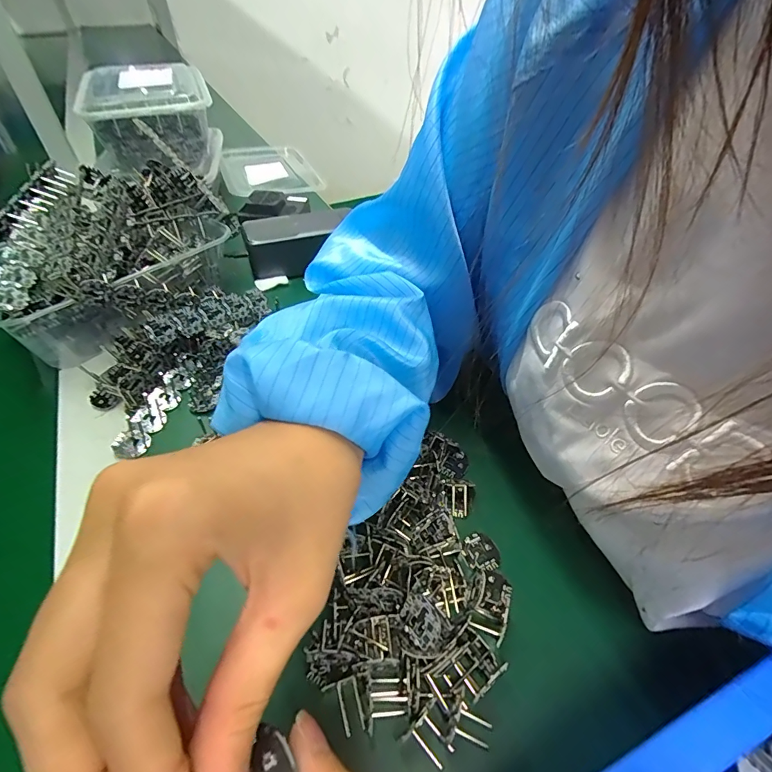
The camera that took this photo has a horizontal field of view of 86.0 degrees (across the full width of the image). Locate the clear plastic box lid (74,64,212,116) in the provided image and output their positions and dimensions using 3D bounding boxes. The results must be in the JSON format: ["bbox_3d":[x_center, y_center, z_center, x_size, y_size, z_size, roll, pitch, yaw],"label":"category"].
[{"bbox_3d":[-0.304,-0.379,0.520,0.143,0.022,0.182,-15,48,-16],"label":"clear plastic box lid"}]

